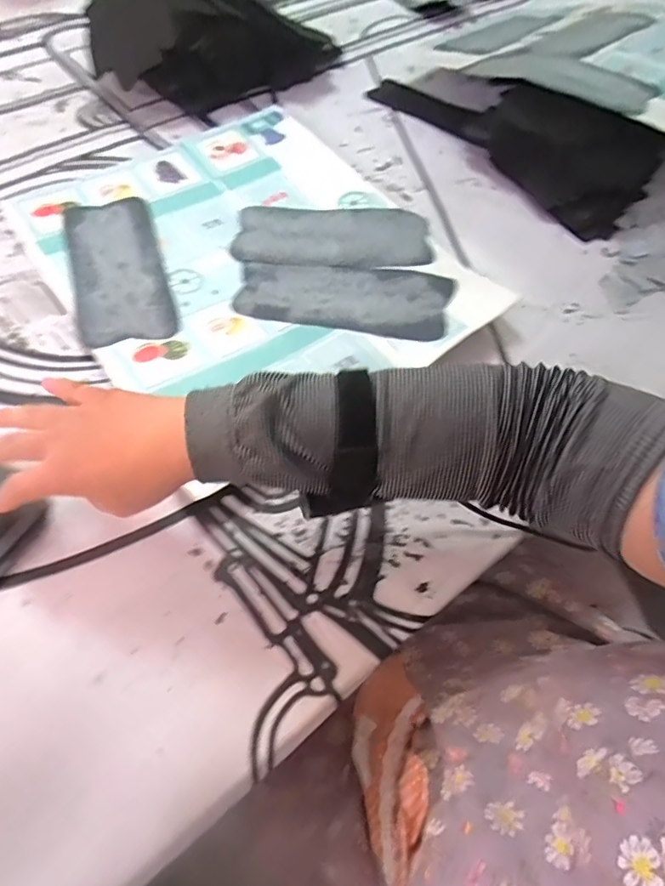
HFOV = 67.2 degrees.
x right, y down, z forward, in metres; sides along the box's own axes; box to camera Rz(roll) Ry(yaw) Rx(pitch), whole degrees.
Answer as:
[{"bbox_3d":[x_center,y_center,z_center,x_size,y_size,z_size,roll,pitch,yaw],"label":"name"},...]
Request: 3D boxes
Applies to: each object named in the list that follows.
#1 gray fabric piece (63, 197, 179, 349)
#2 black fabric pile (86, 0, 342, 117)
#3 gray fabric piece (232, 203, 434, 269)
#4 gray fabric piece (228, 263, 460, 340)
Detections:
[{"bbox_3d":[-0.238,-0.197,0.554,0.094,0.006,0.233,-16,62,-13],"label":"gray fabric piece"},{"bbox_3d":[-0.165,-0.606,0.746,0.373,0.101,0.202,-7,60,-9],"label":"black fabric pile"},{"bbox_3d":[-0.001,-0.255,0.601,0.225,0.018,0.114,1,60,-4],"label":"gray fabric piece"},{"bbox_3d":[0.012,-0.161,0.547,0.226,0.013,0.094,12,65,8],"label":"gray fabric piece"}]

